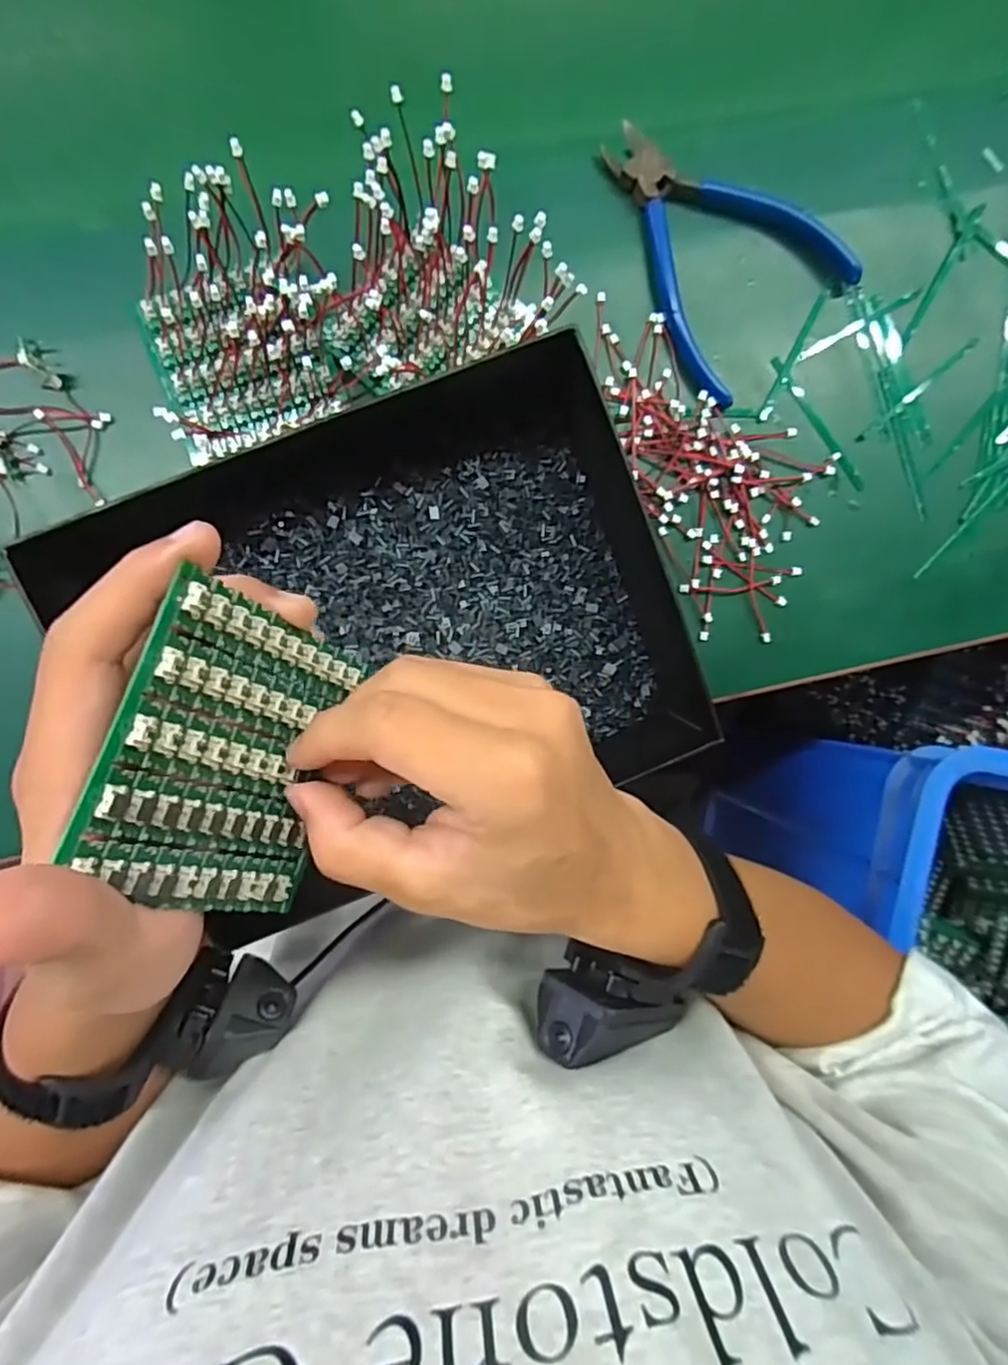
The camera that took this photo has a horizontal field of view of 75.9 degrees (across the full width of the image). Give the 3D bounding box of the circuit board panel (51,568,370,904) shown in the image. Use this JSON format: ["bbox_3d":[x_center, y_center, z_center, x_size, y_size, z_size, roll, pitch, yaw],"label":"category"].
[{"bbox_3d":[-0.076,0.023,0.189,0.005,0.076,0.085,10,76,28],"label":"circuit board panel"}]

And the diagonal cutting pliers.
[{"bbox_3d":[0.124,-0.232,0.342,0.104,0.014,0.142,-25,94,-4],"label":"diagonal cutting pliers"}]

